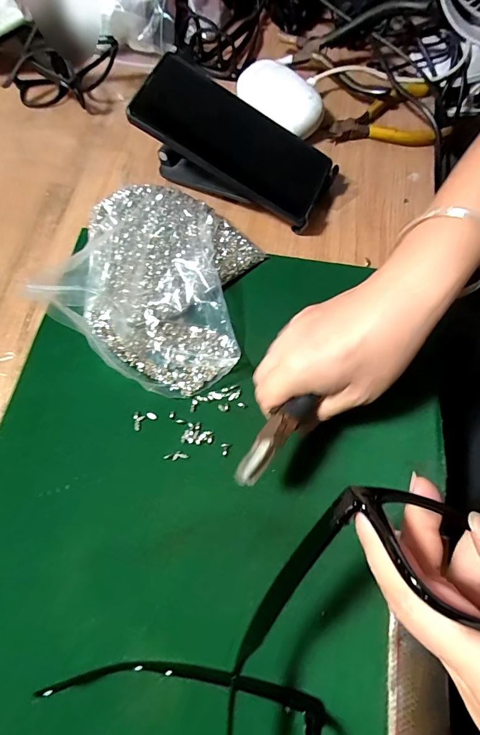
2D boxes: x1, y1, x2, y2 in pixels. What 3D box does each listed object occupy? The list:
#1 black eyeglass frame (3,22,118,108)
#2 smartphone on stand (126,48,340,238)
[{"bbox_3d":[-0.190,-0.305,0.403,0.120,0.046,0.064,17,70,8],"label":"black eyeglass frame"},{"bbox_3d":[-0.007,-0.180,0.348,0.165,0.065,0.079,28,71,-6],"label":"smartphone on stand"}]

